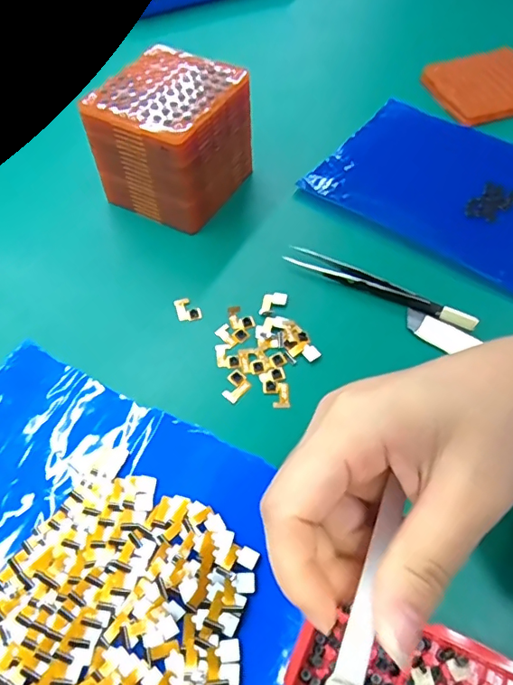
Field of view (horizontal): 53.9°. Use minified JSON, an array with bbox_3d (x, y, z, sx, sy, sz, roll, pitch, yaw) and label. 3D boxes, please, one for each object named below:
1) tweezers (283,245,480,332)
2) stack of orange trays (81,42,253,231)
[{"bbox_3d":[0.077,-0.035,0.327,0.127,0.010,0.015,29,63,20],"label":"tweezers"},{"bbox_3d":[-0.058,-0.147,0.366,0.086,0.079,0.094,22,60,16],"label":"stack of orange trays"}]

